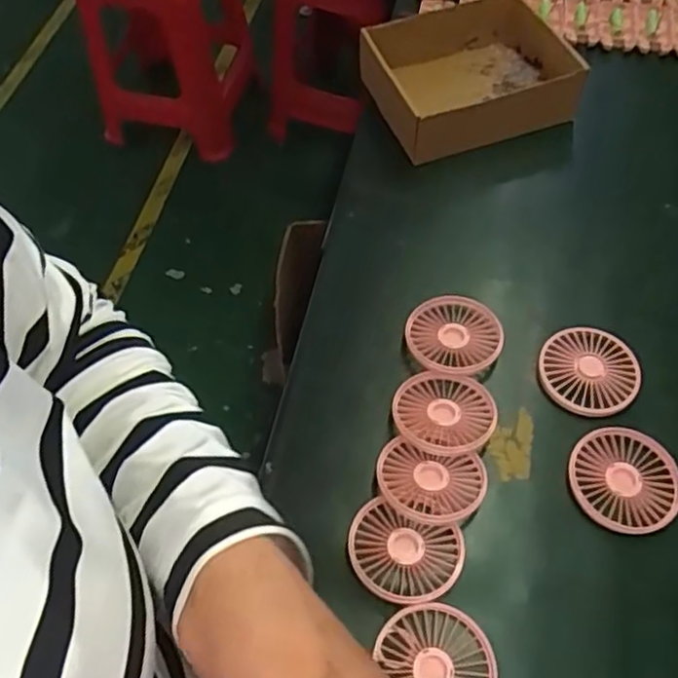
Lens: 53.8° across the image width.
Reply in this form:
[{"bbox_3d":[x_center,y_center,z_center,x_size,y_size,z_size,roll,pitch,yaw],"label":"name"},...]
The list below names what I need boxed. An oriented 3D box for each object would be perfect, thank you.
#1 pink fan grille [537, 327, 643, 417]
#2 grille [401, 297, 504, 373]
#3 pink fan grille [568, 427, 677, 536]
[{"bbox_3d":[0.228,0.029,0.610,0.085,0.008,0.083,-1,64,3],"label":"pink fan grille"},{"bbox_3d":[0.109,-0.003,0.630,0.090,0.015,0.081,-12,59,-6],"label":"grille"},{"bbox_3d":[0.237,0.118,0.556,0.087,0.011,0.084,34,70,29],"label":"pink fan grille"}]

